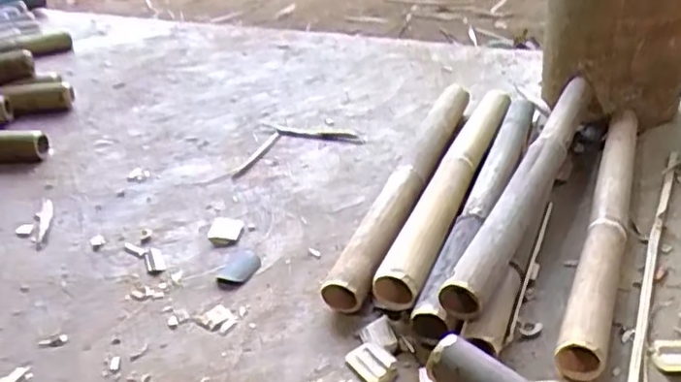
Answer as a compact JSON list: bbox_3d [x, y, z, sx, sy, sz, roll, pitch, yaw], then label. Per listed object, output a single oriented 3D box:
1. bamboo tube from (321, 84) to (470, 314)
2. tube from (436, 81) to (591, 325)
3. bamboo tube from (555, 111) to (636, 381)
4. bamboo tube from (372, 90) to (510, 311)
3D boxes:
[{"bbox_3d":[0.113,-0.020,1.052,0.065,0.056,0.646,7,33,21],"label":"bamboo tube"},{"bbox_3d":[0.284,-0.031,0.951,0.064,0.059,0.629,12,35,28],"label":"tube"},{"bbox_3d":[0.377,0.030,0.922,0.057,0.058,0.603,9,34,23],"label":"bamboo tube"},{"bbox_3d":[0.186,-0.023,1.035,0.065,0.065,0.613,8,34,23],"label":"bamboo tube"}]

